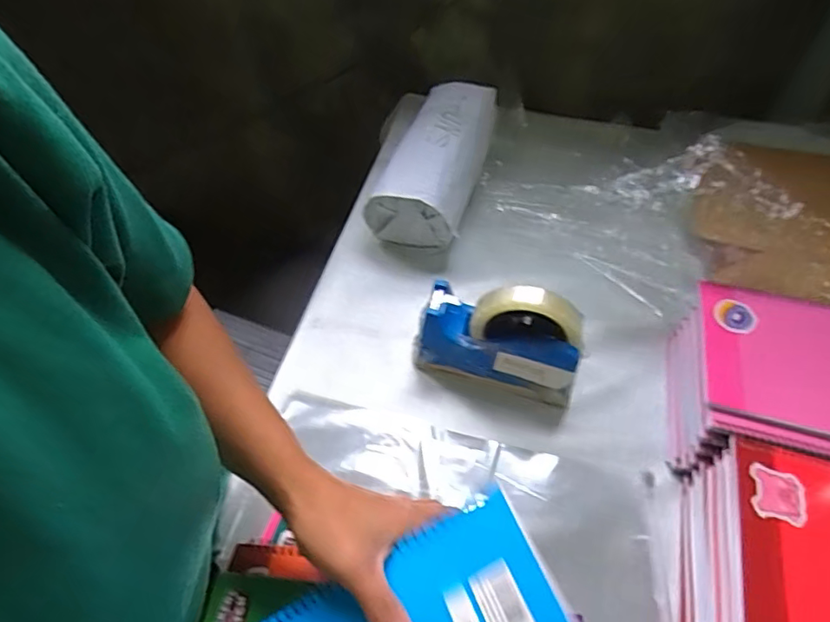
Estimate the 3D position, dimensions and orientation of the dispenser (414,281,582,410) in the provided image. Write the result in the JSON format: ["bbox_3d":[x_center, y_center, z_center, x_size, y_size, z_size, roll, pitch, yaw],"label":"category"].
[{"bbox_3d":[0.081,0.024,0.518,0.162,0.120,0.050,14,53,9],"label":"dispenser"}]

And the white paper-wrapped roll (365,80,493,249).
[{"bbox_3d":[0.029,-0.190,0.704,0.111,0.096,0.239,14,53,10],"label":"white paper-wrapped roll"}]

